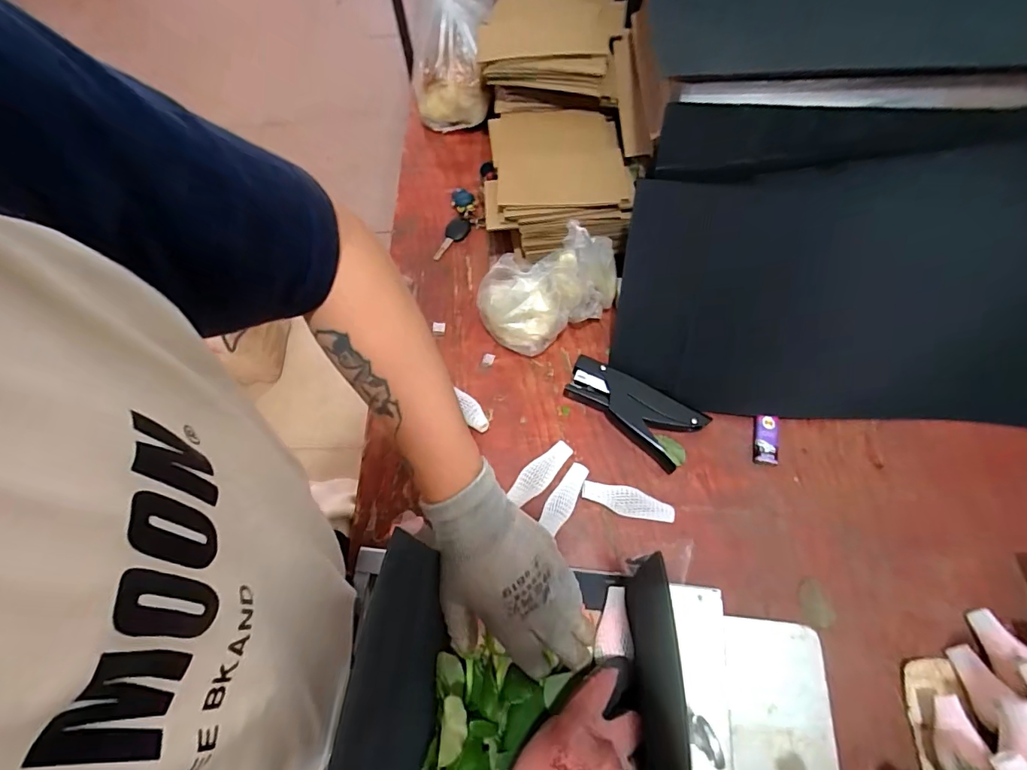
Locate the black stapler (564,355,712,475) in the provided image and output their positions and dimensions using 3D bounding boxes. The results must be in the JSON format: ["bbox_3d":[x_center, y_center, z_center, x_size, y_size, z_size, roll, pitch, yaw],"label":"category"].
[{"bbox_3d":[0.128,0.022,0.514,0.143,0.026,0.065,37,71,17],"label":"black stapler"}]

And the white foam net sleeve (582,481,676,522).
[{"bbox_3d":[0.114,0.117,0.473,0.089,0.017,0.027,14,66,8],"label":"white foam net sleeve"}]

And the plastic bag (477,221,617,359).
[{"bbox_3d":[0.038,-0.111,0.514,0.131,0.145,0.121,21,67,11],"label":"plastic bag"}]

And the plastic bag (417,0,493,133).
[{"bbox_3d":[-0.086,-0.500,0.649,0.118,0.256,0.105,-3,41,0],"label":"plastic bag"}]

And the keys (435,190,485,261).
[{"bbox_3d":[-0.069,-0.218,0.637,0.052,0.024,0.110,9,65,6],"label":"keys"}]

